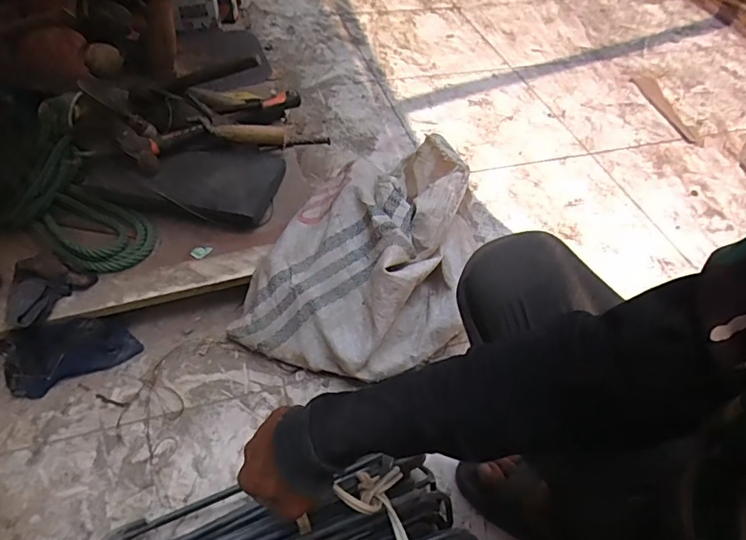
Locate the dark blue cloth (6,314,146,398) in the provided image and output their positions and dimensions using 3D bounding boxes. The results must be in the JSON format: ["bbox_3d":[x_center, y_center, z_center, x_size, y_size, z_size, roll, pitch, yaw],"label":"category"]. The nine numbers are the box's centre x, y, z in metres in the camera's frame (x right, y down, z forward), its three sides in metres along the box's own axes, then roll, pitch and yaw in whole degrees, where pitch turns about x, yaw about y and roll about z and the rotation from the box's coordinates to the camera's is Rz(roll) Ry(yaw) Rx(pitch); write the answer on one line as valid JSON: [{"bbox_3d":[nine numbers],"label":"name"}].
[{"bbox_3d":[-0.434,0.114,0.717,0.163,0.075,0.060,-22,56,-22],"label":"dark blue cloth"}]

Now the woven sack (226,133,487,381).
[{"bbox_3d":[0.001,-0.019,0.780,0.304,0.204,0.360,23,52,13],"label":"woven sack"}]

